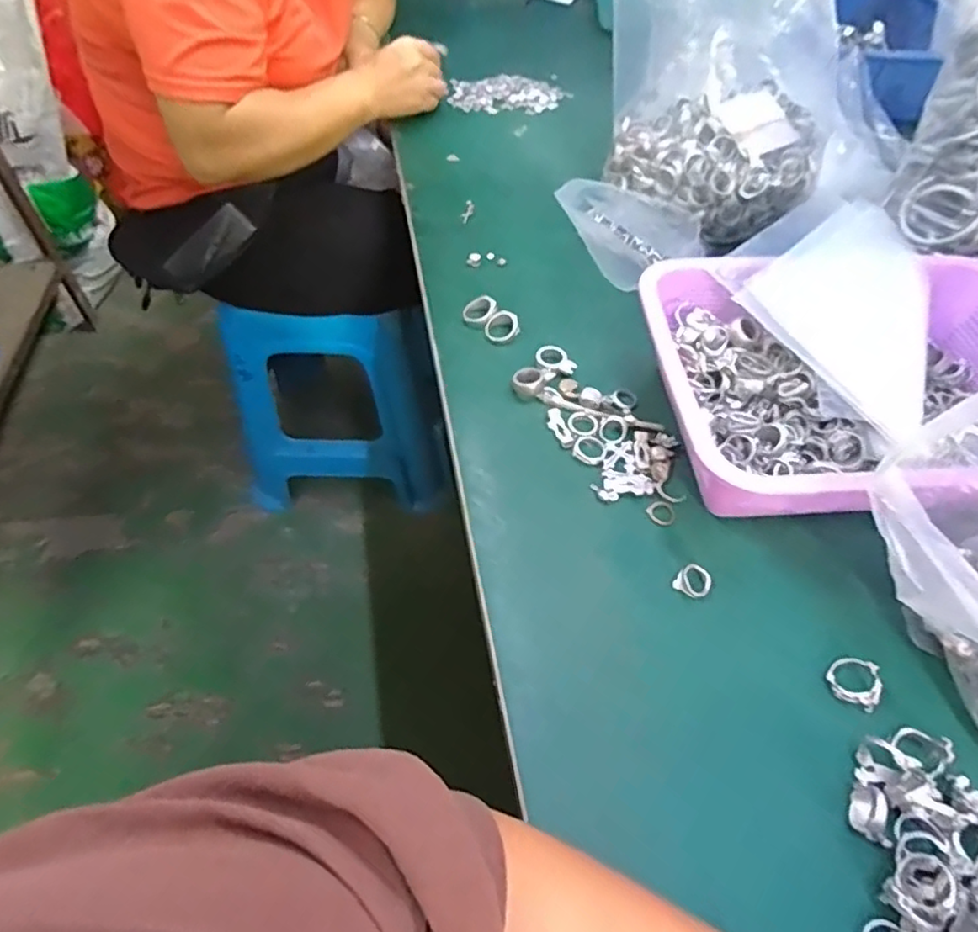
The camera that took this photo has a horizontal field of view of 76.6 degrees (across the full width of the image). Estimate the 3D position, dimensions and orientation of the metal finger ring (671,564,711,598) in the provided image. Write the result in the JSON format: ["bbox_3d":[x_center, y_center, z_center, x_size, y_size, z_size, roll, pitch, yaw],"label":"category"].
[{"bbox_3d":[0.134,0.075,0.404,0.021,0.009,0.021,1,54,-1],"label":"metal finger ring"}]

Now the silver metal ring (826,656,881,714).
[{"bbox_3d":[0.218,0.126,0.366,0.028,0.014,0.027,1,54,-1],"label":"silver metal ring"}]

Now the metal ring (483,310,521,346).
[{"bbox_3d":[0.011,-0.121,0.539,0.030,0.014,0.029,1,54,-1],"label":"metal ring"}]

